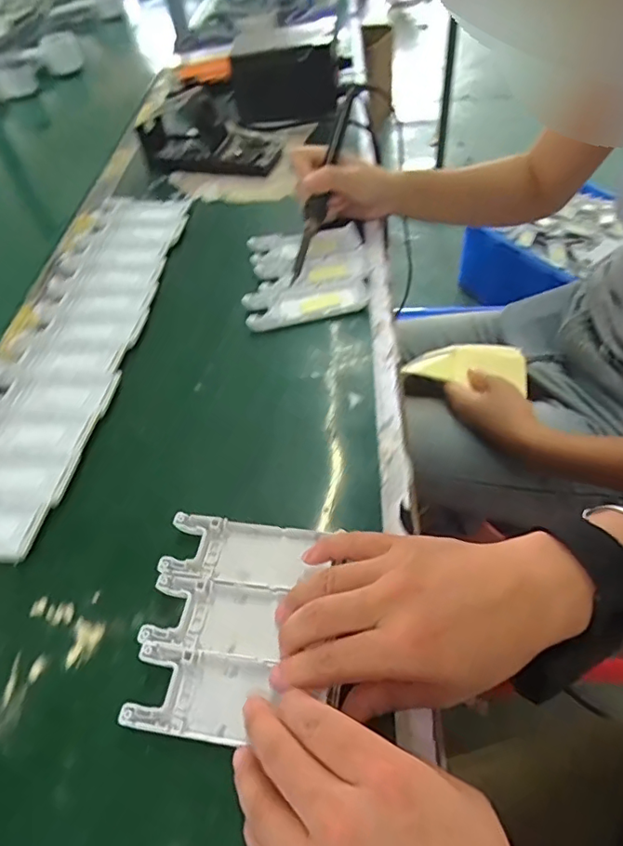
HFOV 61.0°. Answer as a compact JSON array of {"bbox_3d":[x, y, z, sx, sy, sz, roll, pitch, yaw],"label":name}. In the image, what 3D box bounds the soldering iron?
[{"bbox_3d":[0.013,-0.233,0.494,0.017,0.028,0.217,13,79,15],"label":"soldering iron"}]

